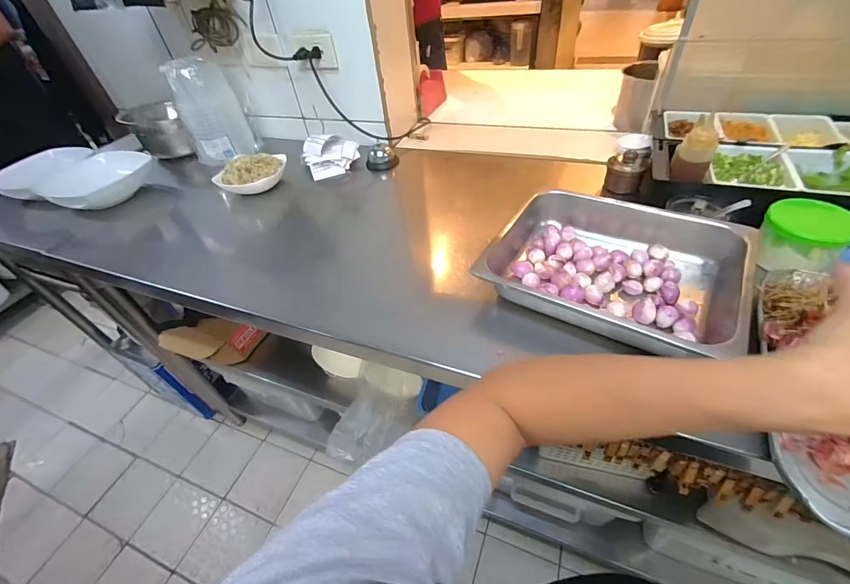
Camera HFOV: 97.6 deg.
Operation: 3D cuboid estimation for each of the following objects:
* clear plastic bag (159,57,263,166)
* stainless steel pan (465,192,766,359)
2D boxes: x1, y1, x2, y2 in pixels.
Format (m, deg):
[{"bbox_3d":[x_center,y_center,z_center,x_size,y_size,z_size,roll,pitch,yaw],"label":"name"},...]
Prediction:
[{"bbox_3d":[-0.559,-0.474,0.980,0.159,0.238,0.081,-22,46,-14],"label":"clear plastic bag"},{"bbox_3d":[0.278,-0.049,0.562,0.321,0.079,0.292,21,51,26],"label":"stainless steel pan"}]

